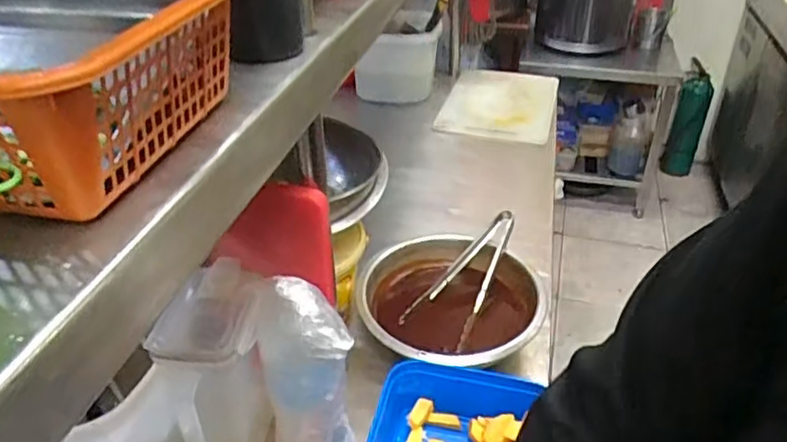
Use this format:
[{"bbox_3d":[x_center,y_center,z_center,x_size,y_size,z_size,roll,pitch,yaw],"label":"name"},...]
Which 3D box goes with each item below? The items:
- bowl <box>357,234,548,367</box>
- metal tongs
[{"bbox_3d":[0.079,0.126,0.868,0.235,0.091,0.244,0,33,0],"label":"bowl"},{"bbox_3d":[0.116,0.079,0.894,0.094,0.033,0.225,24,61,31],"label":"metal tongs"}]

